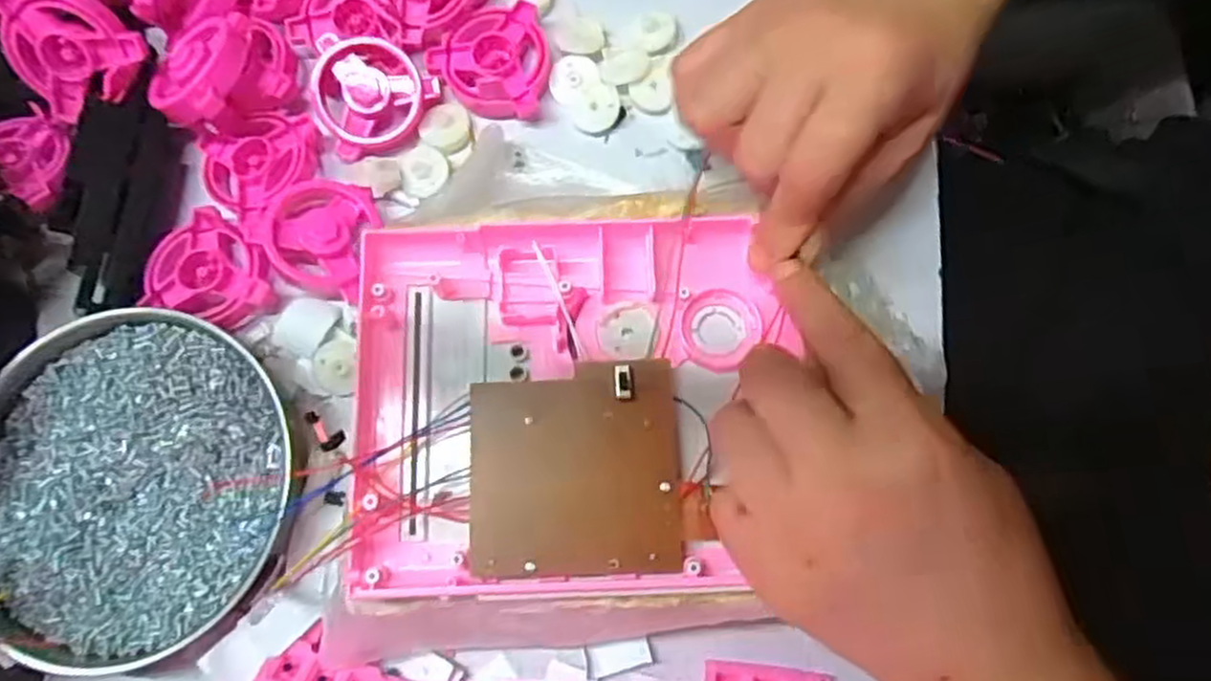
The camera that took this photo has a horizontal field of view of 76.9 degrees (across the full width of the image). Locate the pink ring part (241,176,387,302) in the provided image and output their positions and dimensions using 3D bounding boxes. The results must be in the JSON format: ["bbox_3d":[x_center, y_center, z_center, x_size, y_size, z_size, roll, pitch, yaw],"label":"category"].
[{"bbox_3d":[-0.128,-0.046,0.327,0.050,0.013,0.049,7,77,4],"label":"pink ring part"}]

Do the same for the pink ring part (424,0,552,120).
[{"bbox_3d":[-0.051,-0.124,0.346,0.052,0.013,0.052,-1,76,2],"label":"pink ring part"}]

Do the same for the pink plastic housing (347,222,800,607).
[{"bbox_3d":[-0.014,0.021,0.278,0.152,0.021,0.134,-2,77,1],"label":"pink plastic housing"}]

